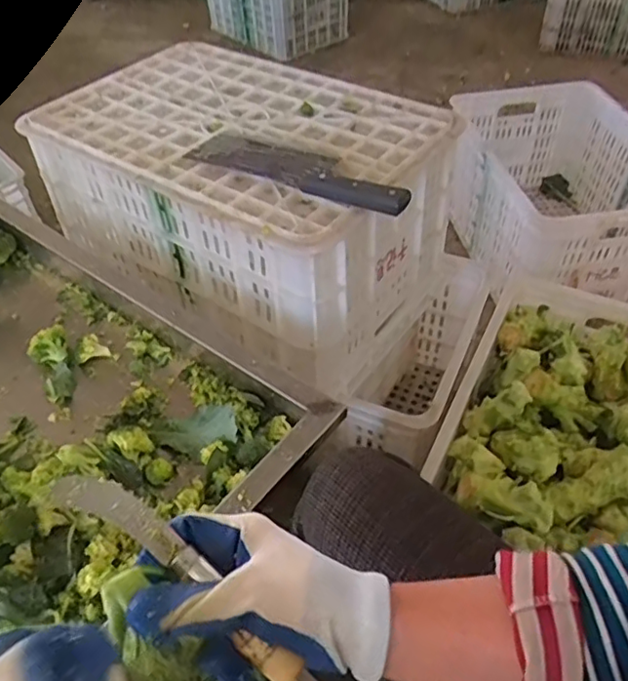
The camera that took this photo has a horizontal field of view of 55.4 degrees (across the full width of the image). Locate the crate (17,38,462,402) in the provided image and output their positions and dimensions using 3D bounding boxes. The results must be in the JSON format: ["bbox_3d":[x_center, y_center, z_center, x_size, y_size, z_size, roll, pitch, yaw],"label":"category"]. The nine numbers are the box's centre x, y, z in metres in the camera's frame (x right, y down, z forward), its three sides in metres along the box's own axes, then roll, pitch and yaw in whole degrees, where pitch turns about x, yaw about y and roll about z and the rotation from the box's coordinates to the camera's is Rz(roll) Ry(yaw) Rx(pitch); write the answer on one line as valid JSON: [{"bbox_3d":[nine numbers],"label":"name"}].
[{"bbox_3d":[-0.095,-0.218,0.862,0.534,0.226,0.349,28,54,26],"label":"crate"}]

